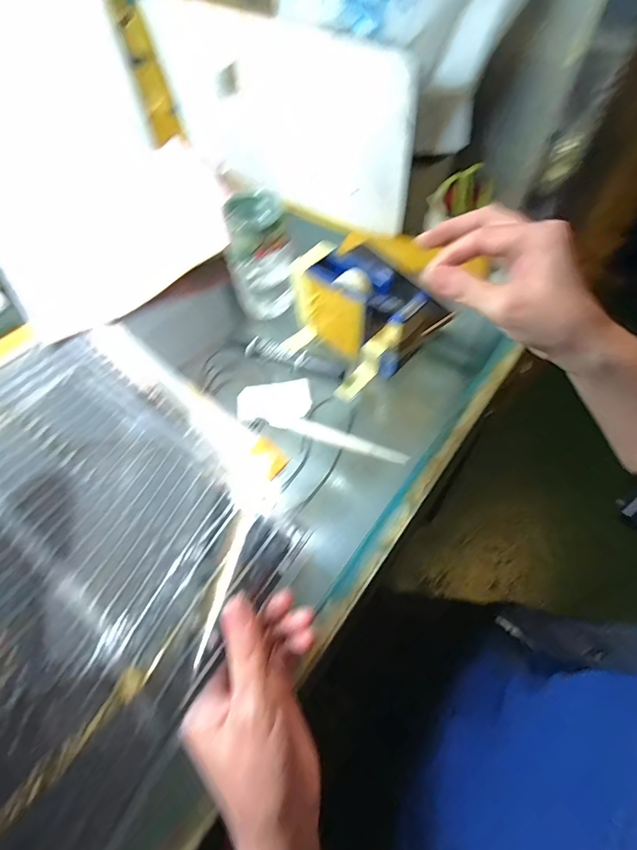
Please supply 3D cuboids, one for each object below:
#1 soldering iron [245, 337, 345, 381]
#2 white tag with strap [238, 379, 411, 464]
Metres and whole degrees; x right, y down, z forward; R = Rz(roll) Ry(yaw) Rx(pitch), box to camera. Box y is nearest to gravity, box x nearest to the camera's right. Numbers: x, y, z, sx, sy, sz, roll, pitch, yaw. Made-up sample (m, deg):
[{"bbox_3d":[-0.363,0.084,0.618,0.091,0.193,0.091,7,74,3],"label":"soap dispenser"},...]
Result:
[{"bbox_3d":[-0.024,-0.069,0.410,0.106,0.019,0.023,16,61,14],"label":"soldering iron"},{"bbox_3d":[0.003,-0.011,0.375,0.172,0.007,0.057,15,61,15],"label":"white tag with strap"}]

